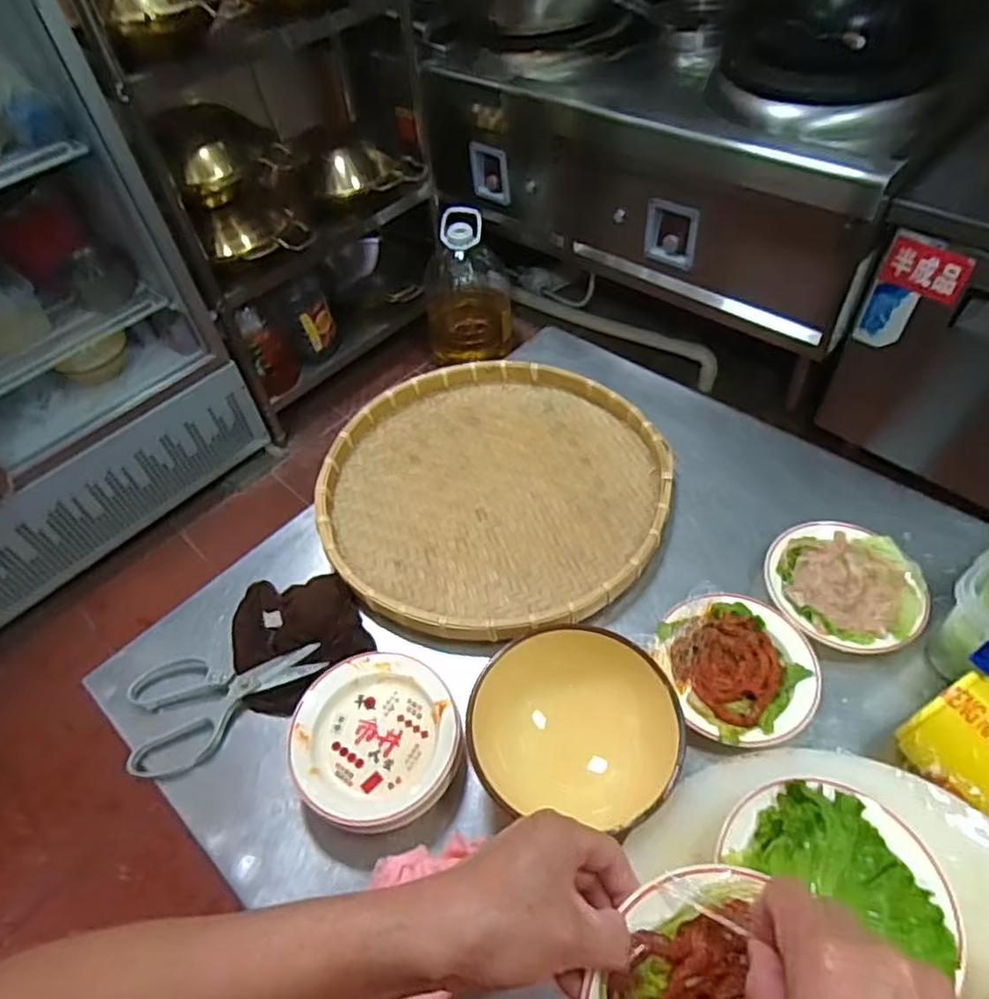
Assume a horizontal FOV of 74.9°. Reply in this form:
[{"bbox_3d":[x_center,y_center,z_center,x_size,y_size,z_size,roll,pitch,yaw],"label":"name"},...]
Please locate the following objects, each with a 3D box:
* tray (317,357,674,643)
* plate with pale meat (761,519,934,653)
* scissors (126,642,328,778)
[{"bbox_3d":[-0.003,-0.016,0.825,0.421,0.054,0.421,-2,50,3],"label":"tray"},{"bbox_3d":[0.376,0.093,0.693,0.154,0.028,0.148,-2,50,3],"label":"plate with pale meat"},{"bbox_3d":[-0.279,0.202,0.675,0.202,0.011,0.120,-16,51,-9],"label":"scissors"}]

